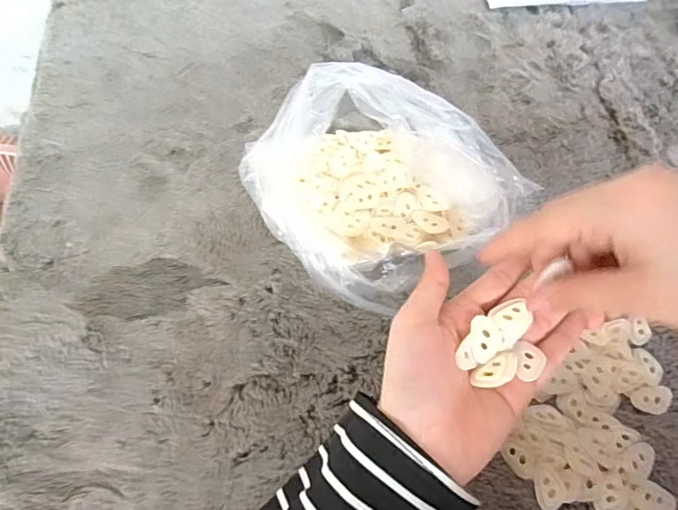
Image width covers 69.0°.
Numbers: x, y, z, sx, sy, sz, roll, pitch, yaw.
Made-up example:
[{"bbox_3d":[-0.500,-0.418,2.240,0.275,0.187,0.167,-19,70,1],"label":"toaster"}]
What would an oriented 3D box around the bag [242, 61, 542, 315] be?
[{"bbox_3d":[0.022,-0.043,0.336,0.160,0.097,0.134,37,72,19],"label":"bag"}]

